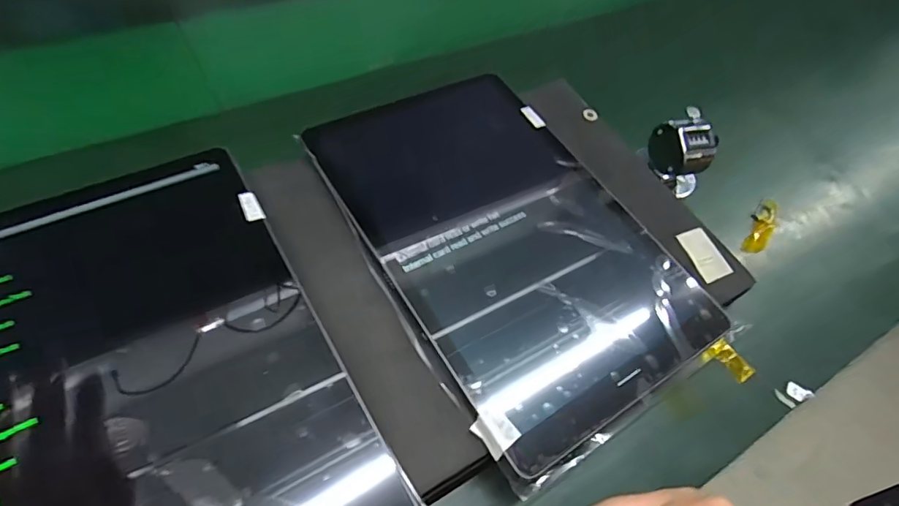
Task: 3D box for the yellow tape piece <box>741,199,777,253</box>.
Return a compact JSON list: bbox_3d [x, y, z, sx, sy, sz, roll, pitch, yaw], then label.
[{"bbox_3d":[0.250,-0.022,0.396,0.015,0.013,0.054,31,58,13],"label":"yellow tape piece"}]

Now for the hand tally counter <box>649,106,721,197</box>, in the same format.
[{"bbox_3d":[0.183,-0.078,0.390,0.036,0.065,0.039,-8,58,-12],"label":"hand tally counter"}]

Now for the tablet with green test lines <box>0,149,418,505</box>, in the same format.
[{"bbox_3d":[-0.141,0.062,0.229,0.162,0.007,0.249,-26,64,-21],"label":"tablet with green test lines"}]

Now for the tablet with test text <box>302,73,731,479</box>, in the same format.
[{"bbox_3d":[0.034,-0.018,0.310,0.159,0.007,0.250,-25,64,-23],"label":"tablet with test text"}]

